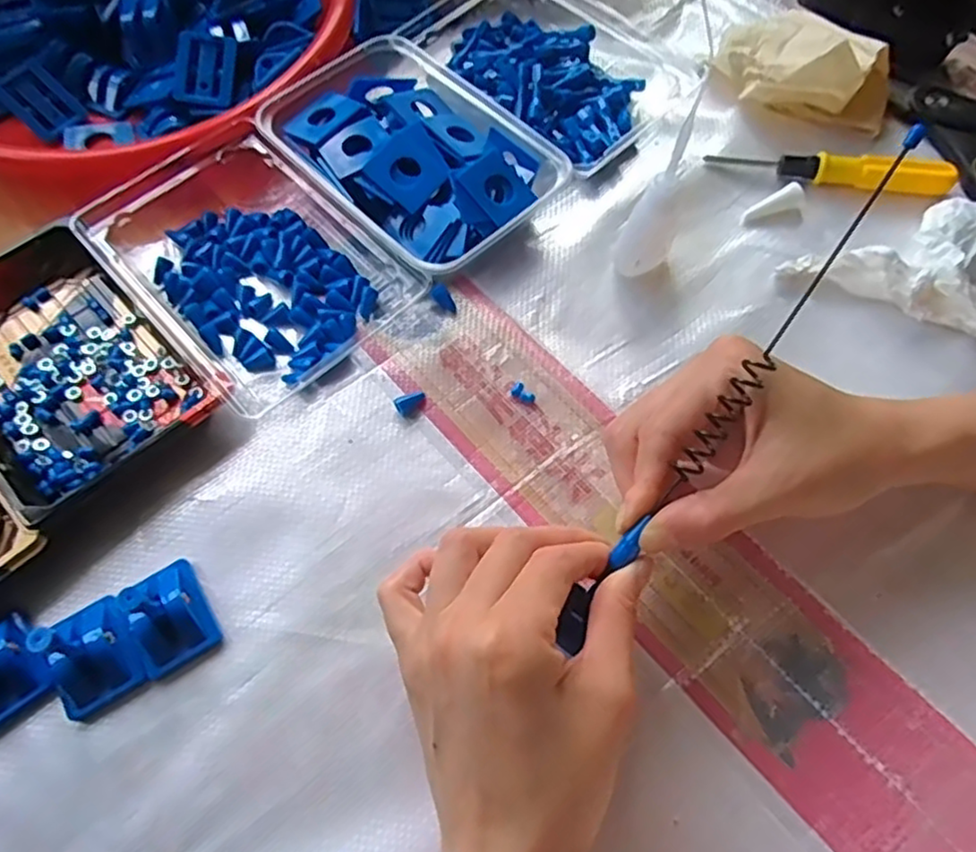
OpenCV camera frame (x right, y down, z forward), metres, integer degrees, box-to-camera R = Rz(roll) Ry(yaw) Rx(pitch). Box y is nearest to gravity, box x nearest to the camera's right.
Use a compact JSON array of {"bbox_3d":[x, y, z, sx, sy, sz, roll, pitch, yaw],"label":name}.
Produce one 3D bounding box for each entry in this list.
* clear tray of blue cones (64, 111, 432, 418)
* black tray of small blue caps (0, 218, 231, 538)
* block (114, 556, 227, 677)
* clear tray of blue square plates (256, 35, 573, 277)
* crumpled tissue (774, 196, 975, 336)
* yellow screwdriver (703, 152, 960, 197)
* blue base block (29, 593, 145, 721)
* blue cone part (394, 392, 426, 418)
[{"bbox_3d":[-0.137,-0.095,0.382,0.116,0.033,0.163,-42,70,-17],"label":"clear tray of blue cones"},{"bbox_3d":[-0.226,-0.035,0.357,0.159,0.026,0.105,39,71,18],"label":"black tray of small blue caps"},{"bbox_3d":[-0.145,0.084,0.305,0.032,0.022,0.044,-29,67,-12],"label":"block"},{"bbox_3d":[-0.045,-0.158,0.408,0.115,0.037,0.161,-41,70,-17],"label":"clear tray of blue square plates"},{"bbox_3d":[0.230,-0.103,0.383,0.105,0.027,0.080,22,67,11],"label":"crumpled tissue"},{"bbox_3d":[0.206,-0.156,0.413,0.140,0.016,0.017,8,65,5],"label":"yellow screwdriver"},{"bbox_3d":[-0.173,0.099,0.296,0.036,0.027,0.042,-30,67,-13],"label":"blue base block"},{"bbox_3d":[-0.041,-0.013,0.358,0.016,0.004,0.012,-37,69,-15],"label":"blue cone part"}]

